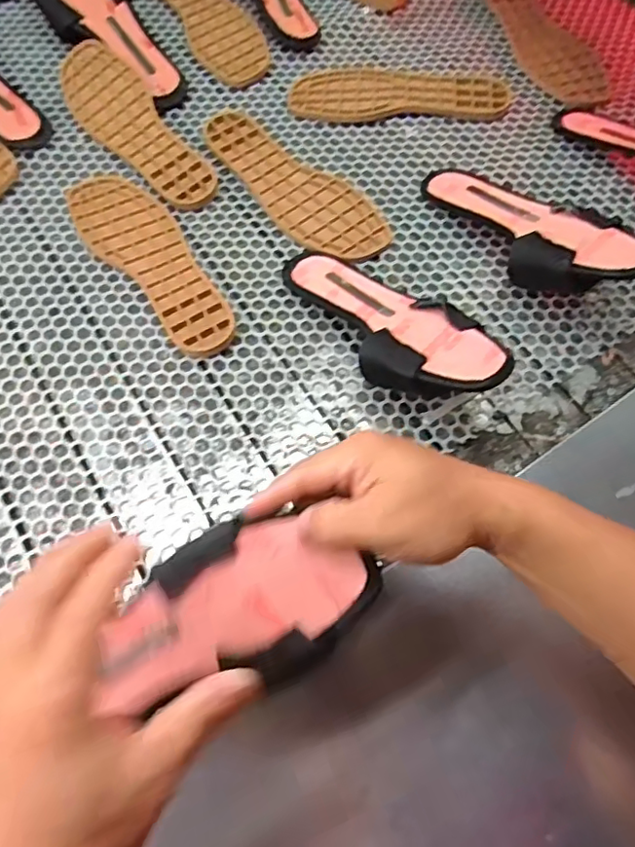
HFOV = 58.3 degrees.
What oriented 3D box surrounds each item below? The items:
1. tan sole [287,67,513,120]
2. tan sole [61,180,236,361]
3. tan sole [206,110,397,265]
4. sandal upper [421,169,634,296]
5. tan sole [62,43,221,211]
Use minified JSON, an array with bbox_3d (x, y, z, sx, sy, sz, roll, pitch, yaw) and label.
[{"bbox_3d":[0.098,-0.397,0.680,0.256,0.009,0.092,-2,67,-2],"label":"tan sole"},{"bbox_3d":[-0.164,-0.171,0.568,0.081,0.013,0.258,-36,72,-15],"label":"tan sole"},{"bbox_3d":[-0.029,-0.260,0.616,0.083,0.010,0.249,-38,73,-16],"label":"tan sole"},{"bbox_3d":[0.208,-0.190,0.570,0.100,0.064,0.258,-30,52,-13],"label":"sandal upper"},{"bbox_3d":[-0.204,-0.333,0.633,0.078,0.029,0.248,-36,72,-15],"label":"tan sole"}]

